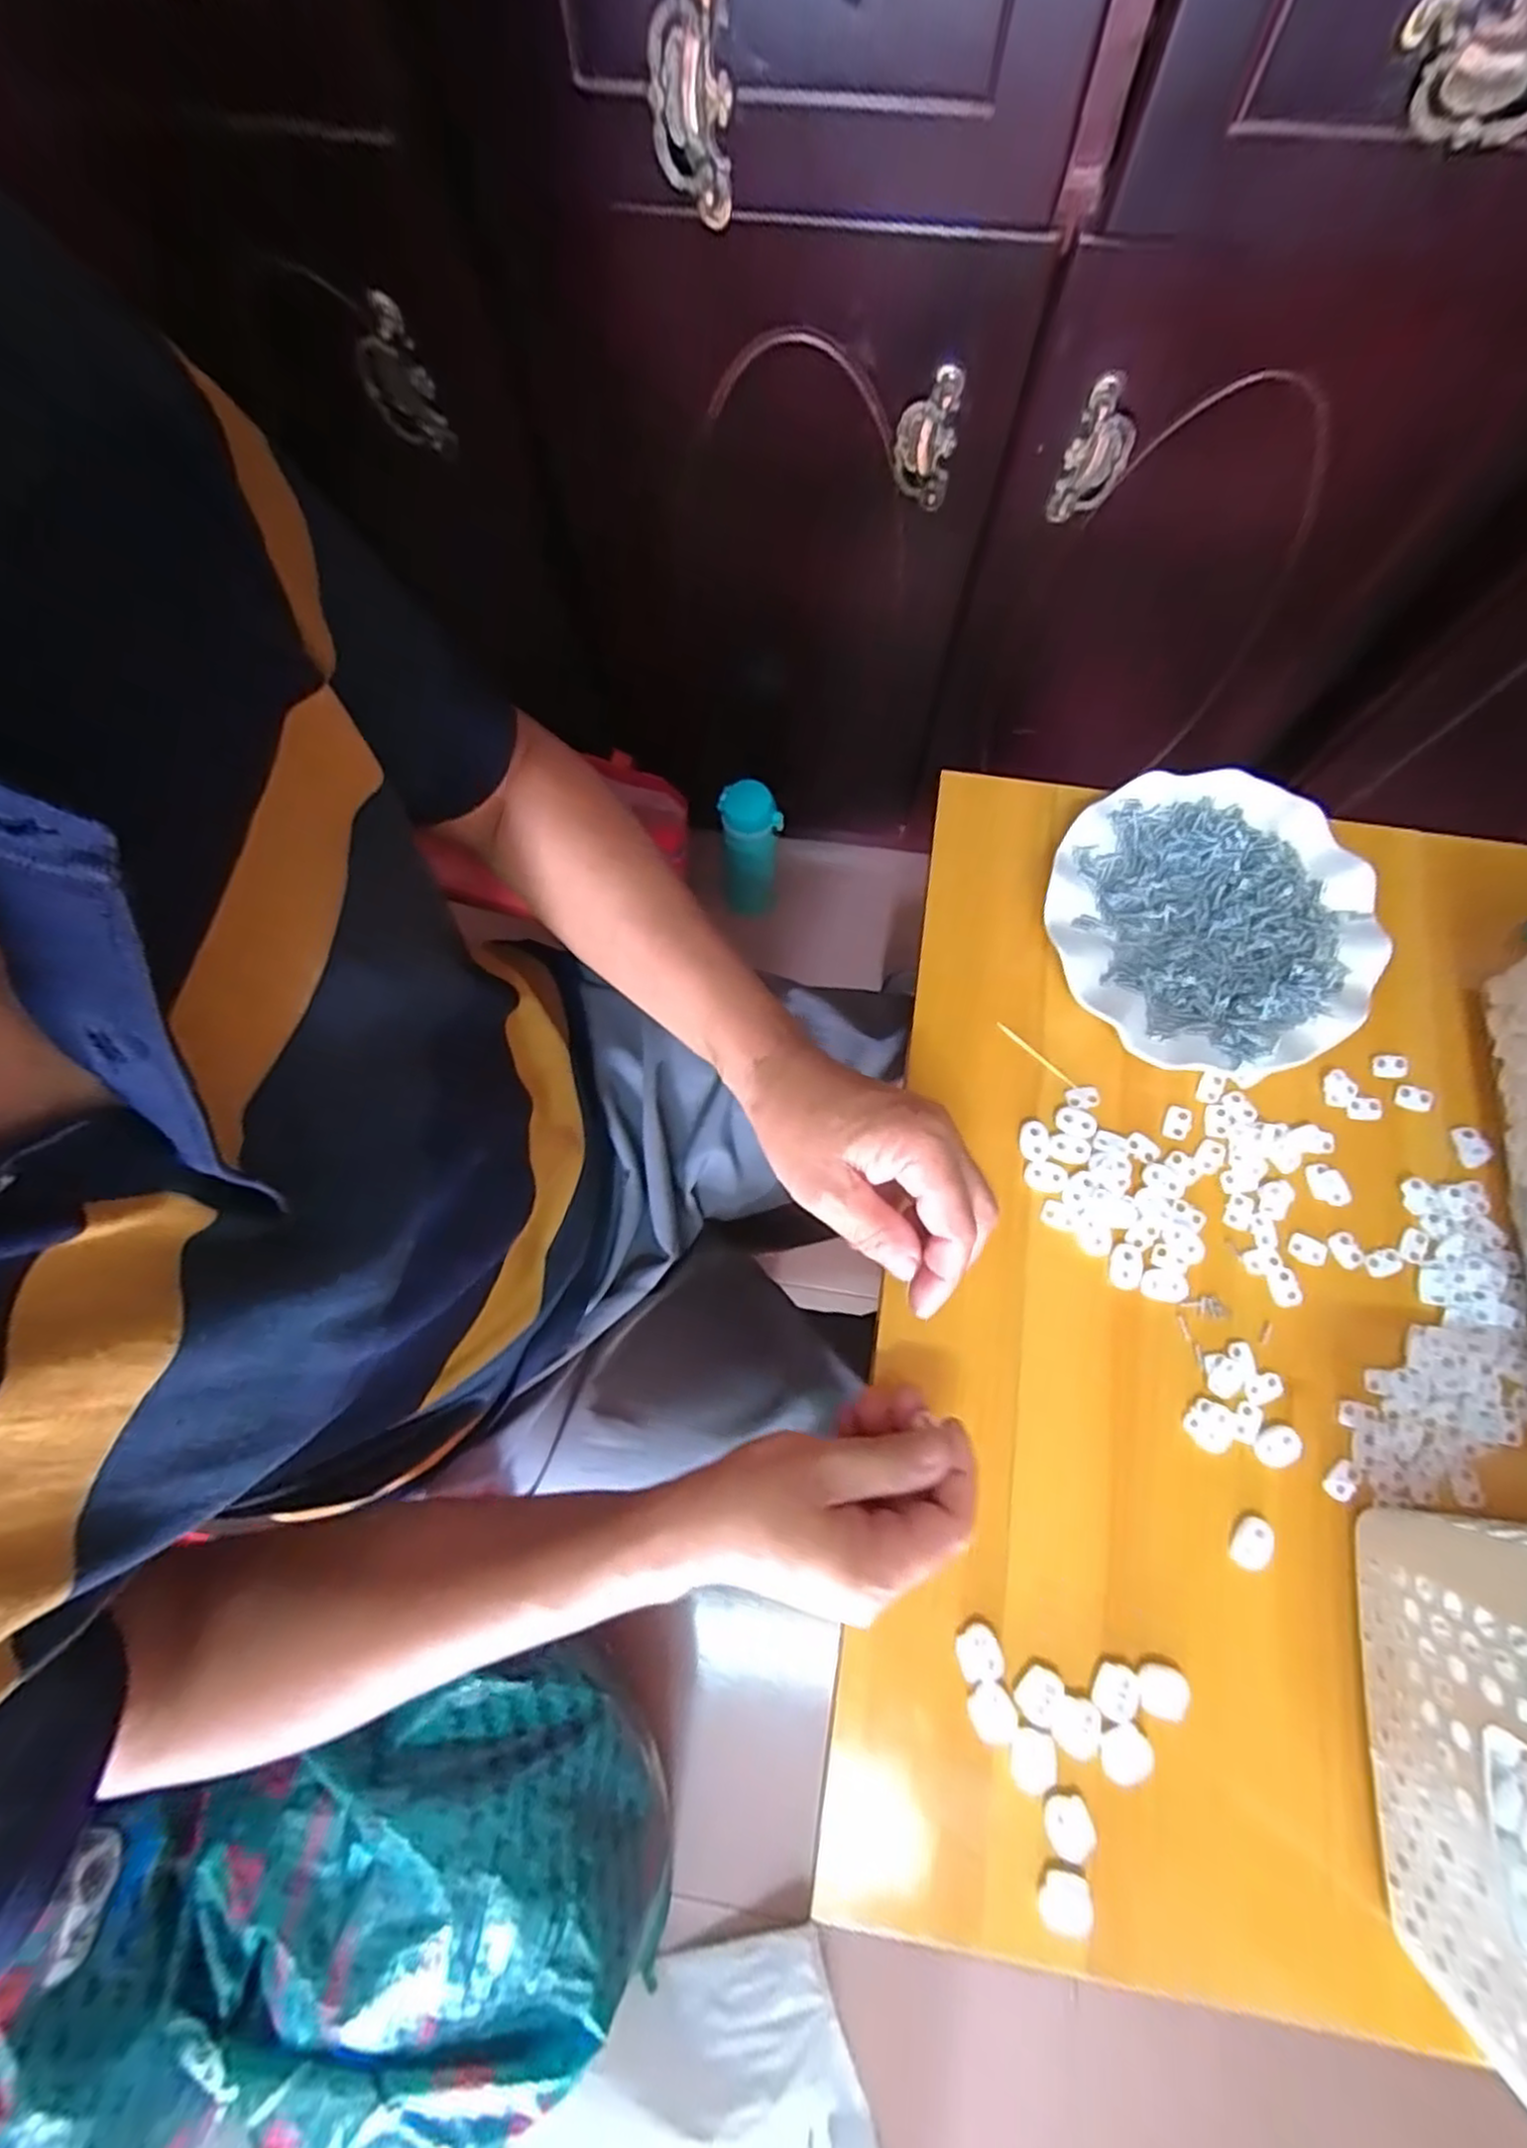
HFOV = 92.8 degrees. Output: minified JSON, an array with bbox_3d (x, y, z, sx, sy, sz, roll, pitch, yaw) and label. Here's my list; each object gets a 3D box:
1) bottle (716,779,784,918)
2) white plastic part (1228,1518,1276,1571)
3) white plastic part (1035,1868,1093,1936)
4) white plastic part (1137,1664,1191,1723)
[{"bbox_3d":[-0.015,-0.263,0.869,0.065,0.181,0.063,-5,76,-1],"label":"bottle"},{"bbox_3d":[0.241,0.231,0.357,0.017,0.005,0.024,34,79,9],"label":"white plastic part"},{"bbox_3d":[0.134,0.368,0.322,0.024,0.008,0.019,0,76,1],"label":"white plastic part"},{"bbox_3d":[0.188,0.290,0.340,0.021,0.008,0.019,2,76,1],"label":"white plastic part"}]

